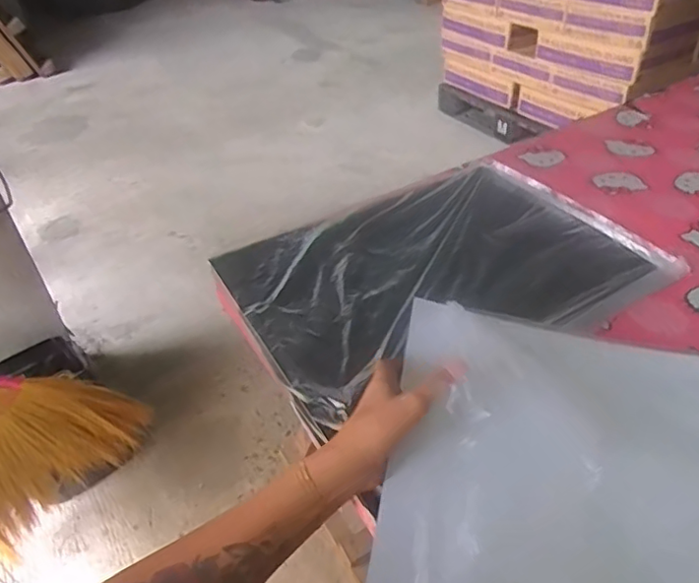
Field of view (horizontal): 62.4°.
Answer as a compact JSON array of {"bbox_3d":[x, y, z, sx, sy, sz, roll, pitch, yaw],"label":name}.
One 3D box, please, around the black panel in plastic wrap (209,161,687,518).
[{"bbox_3d":[0.118,-0.033,0.779,0.511,0.019,0.372,-21,42,-21],"label":"black panel in plastic wrap"}]

